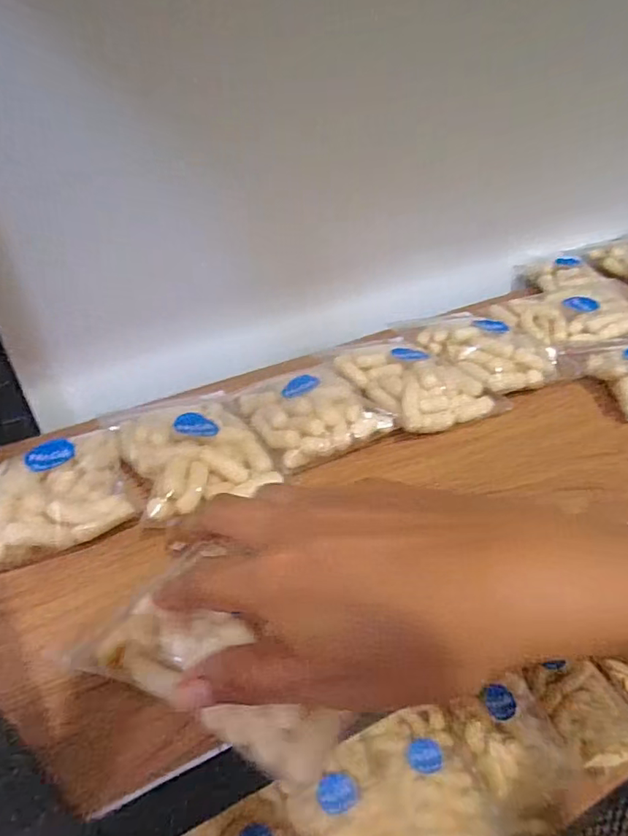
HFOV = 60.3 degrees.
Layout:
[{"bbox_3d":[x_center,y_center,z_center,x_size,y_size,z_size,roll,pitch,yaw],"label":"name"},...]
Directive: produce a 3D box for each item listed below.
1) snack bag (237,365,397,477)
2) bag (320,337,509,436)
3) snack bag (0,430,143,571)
[{"bbox_3d":[-0.005,-0.011,0.385,0.080,0.026,0.110,-18,35,-18],"label":"snack bag"},{"bbox_3d":[0.075,-0.031,0.410,0.087,0.029,0.107,-17,34,-16],"label":"bag"},{"bbox_3d":[-0.152,0.043,0.322,0.079,0.029,0.089,-19,35,-19],"label":"snack bag"}]

